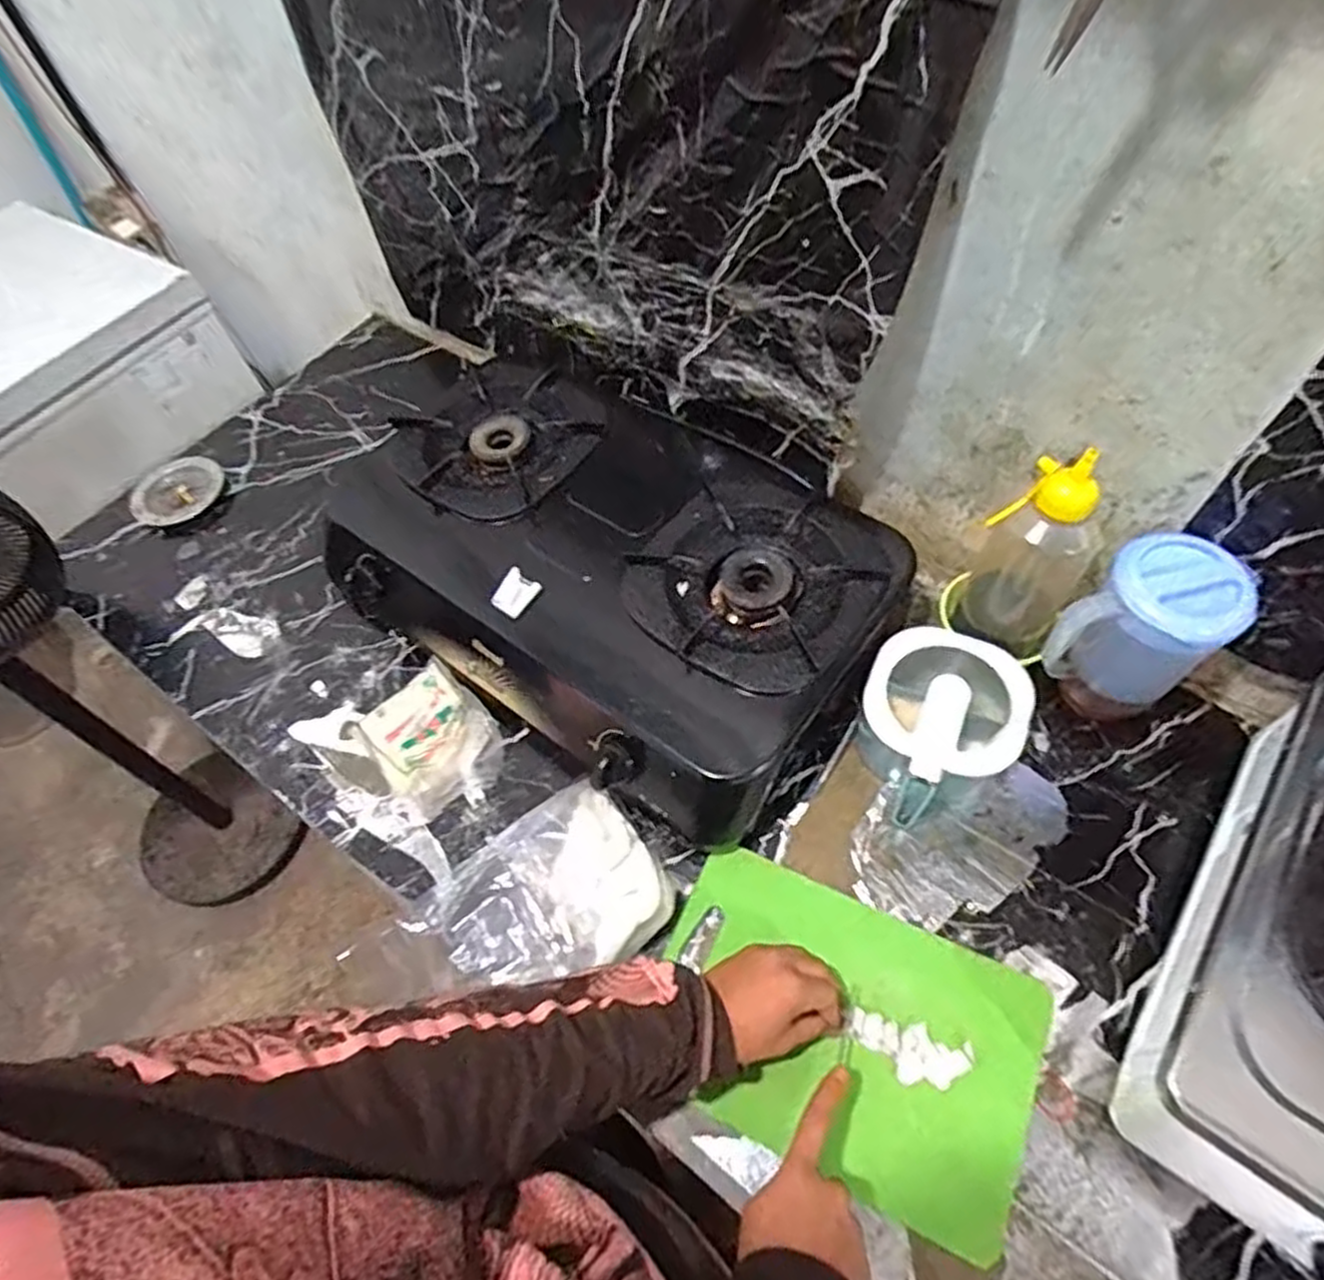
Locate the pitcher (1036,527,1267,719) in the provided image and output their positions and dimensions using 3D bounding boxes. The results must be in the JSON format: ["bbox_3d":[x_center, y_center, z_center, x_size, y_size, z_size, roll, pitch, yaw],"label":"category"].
[{"bbox_3d":[0.418,0.010,0.692,0.123,0.192,0.097,-33,61,-16],"label":"pitcher"}]

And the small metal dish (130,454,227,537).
[{"bbox_3d":[-0.675,-0.206,1.074,0.121,0.016,0.149,-9,57,-1],"label":"small metal dish"}]

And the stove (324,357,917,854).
[{"bbox_3d":[-0.080,-0.110,0.860,0.652,0.139,0.413,30,65,21],"label":"stove"}]

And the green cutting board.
[{"bbox_3d":[0.143,0.315,0.624,0.297,0.018,0.202,21,62,17],"label":"green cutting board"}]

